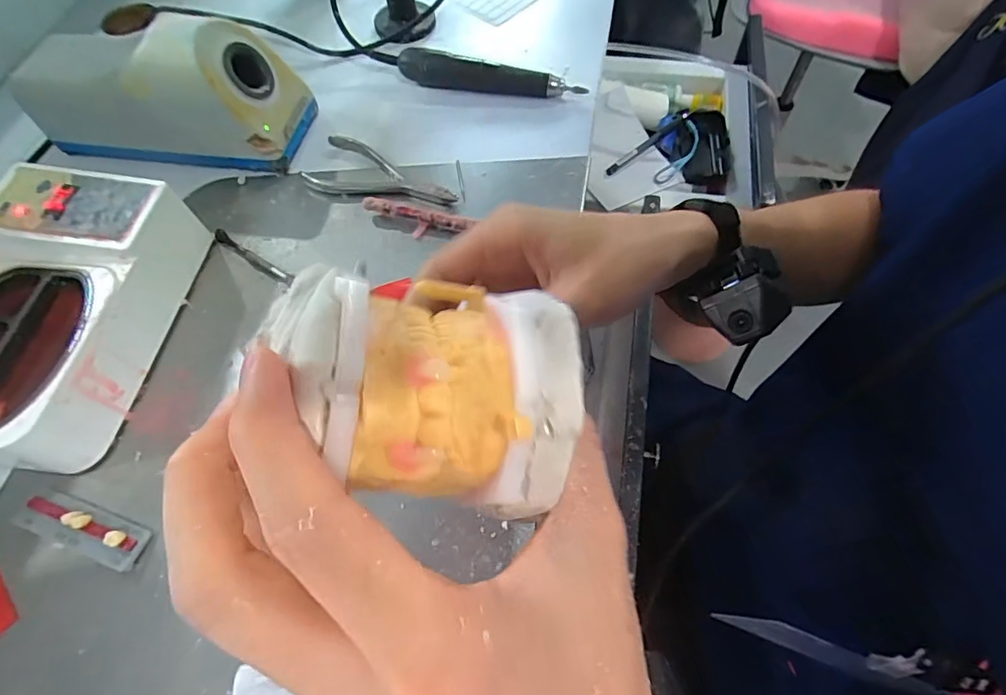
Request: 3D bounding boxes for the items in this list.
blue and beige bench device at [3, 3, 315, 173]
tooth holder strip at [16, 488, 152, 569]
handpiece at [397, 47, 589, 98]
[{"bbox_3d":[-0.274,-0.208,0.409,0.204,0.092,0.087,7,63,7],"label":"blue and beige bench device"},{"bbox_3d":[-0.242,0.103,0.290,0.085,0.010,0.022,16,64,11],"label":"tooth holder strip"},{"bbox_3d":[-0.013,-0.240,0.450,0.163,0.026,0.026,14,64,10],"label":"handpiece"}]

